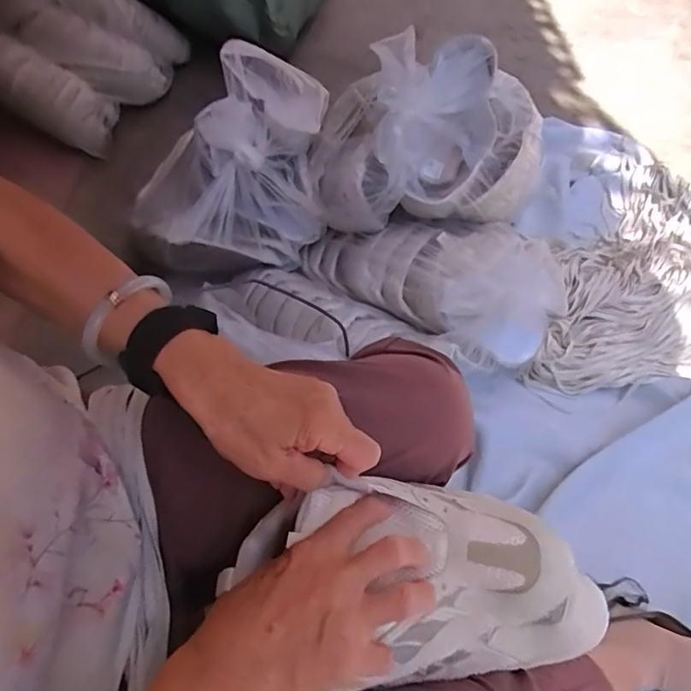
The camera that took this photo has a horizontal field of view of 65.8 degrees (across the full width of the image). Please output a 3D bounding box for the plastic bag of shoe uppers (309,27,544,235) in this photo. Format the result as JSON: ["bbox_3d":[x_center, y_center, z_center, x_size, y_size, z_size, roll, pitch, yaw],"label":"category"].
[{"bbox_3d":[0.116,-0.306,0.785,0.337,0.227,0.216,9,57,8],"label":"plastic bag of shoe uppers"}]

